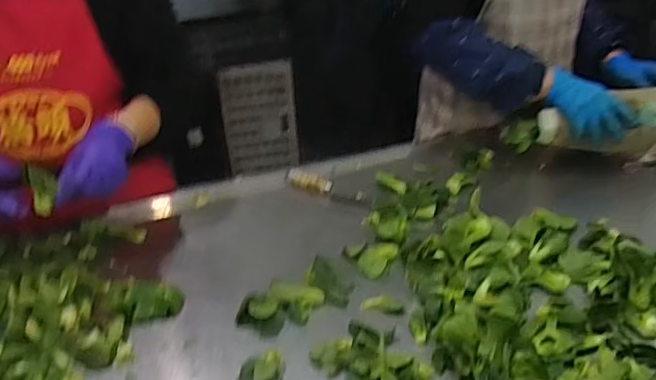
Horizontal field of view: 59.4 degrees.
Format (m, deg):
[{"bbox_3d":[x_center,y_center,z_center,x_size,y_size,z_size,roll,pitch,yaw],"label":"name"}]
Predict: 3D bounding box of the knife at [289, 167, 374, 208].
[{"bbox_3d":[-0.002,-0.003,1.100,0.194,0.024,0.038,18,39,30],"label":"knife"}]

